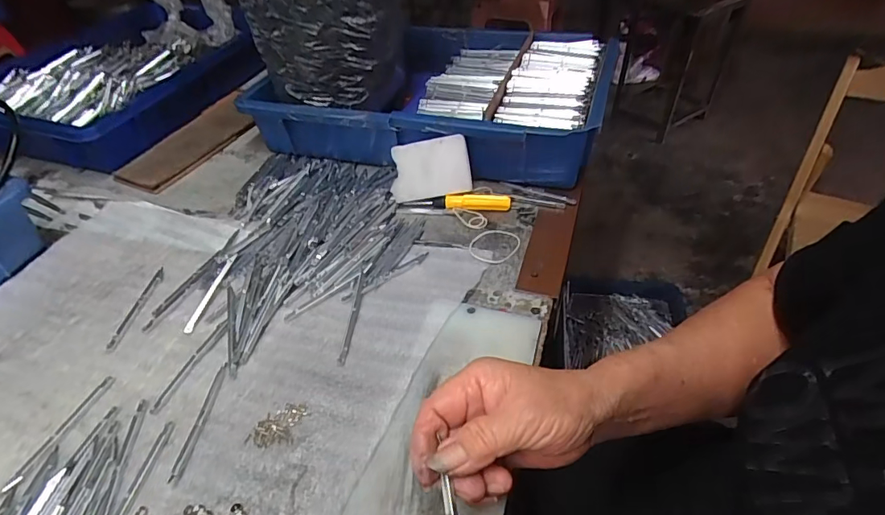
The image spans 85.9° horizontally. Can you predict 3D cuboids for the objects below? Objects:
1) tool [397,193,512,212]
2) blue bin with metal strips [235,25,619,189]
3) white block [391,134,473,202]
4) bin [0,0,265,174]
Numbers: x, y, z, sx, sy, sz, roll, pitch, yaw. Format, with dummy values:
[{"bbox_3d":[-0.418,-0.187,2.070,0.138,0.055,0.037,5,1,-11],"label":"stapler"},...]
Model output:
[{"bbox_3d":[0.013,-0.059,0.516,0.120,0.014,0.017,-1,42,3],"label":"tool"},{"bbox_3d":[-0.006,-0.203,0.609,0.400,0.088,0.256,10,44,15],"label":"blue bin with metal strips"},{"bbox_3d":[-0.014,-0.096,0.515,0.086,0.060,0.006,-9,16,6],"label":"white block"},{"bbox_3d":[-0.438,-0.237,0.675,0.246,0.091,0.314,16,46,20],"label":"bin"}]

